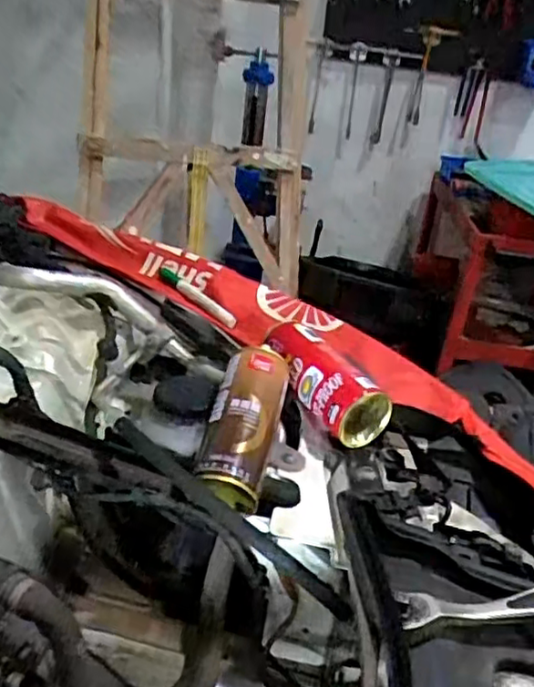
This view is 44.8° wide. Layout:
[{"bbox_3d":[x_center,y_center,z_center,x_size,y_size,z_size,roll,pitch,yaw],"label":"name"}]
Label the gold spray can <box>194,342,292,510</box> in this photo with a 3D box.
[{"bbox_3d":[-0.021,0.074,0.612,0.062,0.058,0.174,10,50,6],"label":"gold spray can"}]

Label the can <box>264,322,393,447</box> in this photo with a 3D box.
[{"bbox_3d":[0.057,0.043,0.688,0.071,0.078,0.156,-8,31,-27],"label":"can"}]

